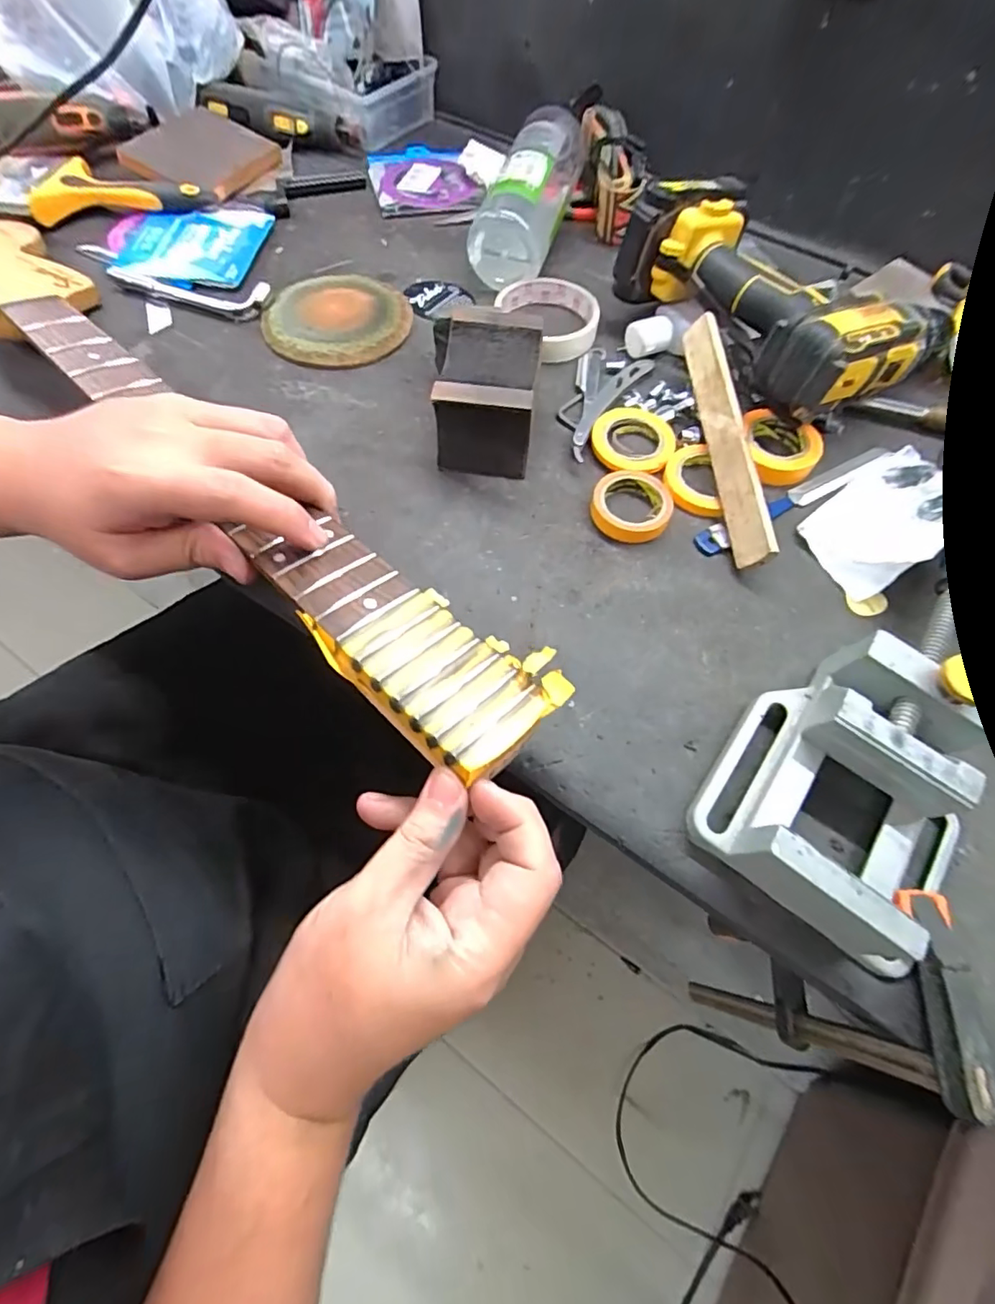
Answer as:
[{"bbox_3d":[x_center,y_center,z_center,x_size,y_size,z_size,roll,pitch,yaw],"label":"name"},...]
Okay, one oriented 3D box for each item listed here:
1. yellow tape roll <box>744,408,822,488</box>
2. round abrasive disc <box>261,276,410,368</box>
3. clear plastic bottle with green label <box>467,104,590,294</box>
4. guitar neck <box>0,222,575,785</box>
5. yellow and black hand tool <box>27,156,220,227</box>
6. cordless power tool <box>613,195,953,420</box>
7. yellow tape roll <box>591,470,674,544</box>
[{"bbox_3d":[0.202,-0.146,0.391,0.050,0.015,0.055,7,64,4],"label":"yellow tape roll"},{"bbox_3d":[-0.132,-0.276,0.452,0.116,0.015,0.110,0,63,0],"label":"round abrasive disc"},{"bbox_3d":[0.030,-0.404,0.484,0.064,0.073,0.178,16,65,8],"label":"clear plastic bottle with green label"},{"bbox_3d":[-0.214,-0.156,0.352,0.630,0.027,0.072,41,70,20],"label":"guitar neck"},{"bbox_3d":[-0.348,-0.436,0.519,0.157,0.023,0.074,-1,63,-3],"label":"yellow and black hand tool"},{"bbox_3d":[0.200,-0.259,0.404,0.136,0.079,0.197,-30,68,-16],"label":"cordless power tool"},{"bbox_3d":[0.090,-0.099,0.366,0.051,0.013,0.054,0,63,0],"label":"yellow tape roll"}]

